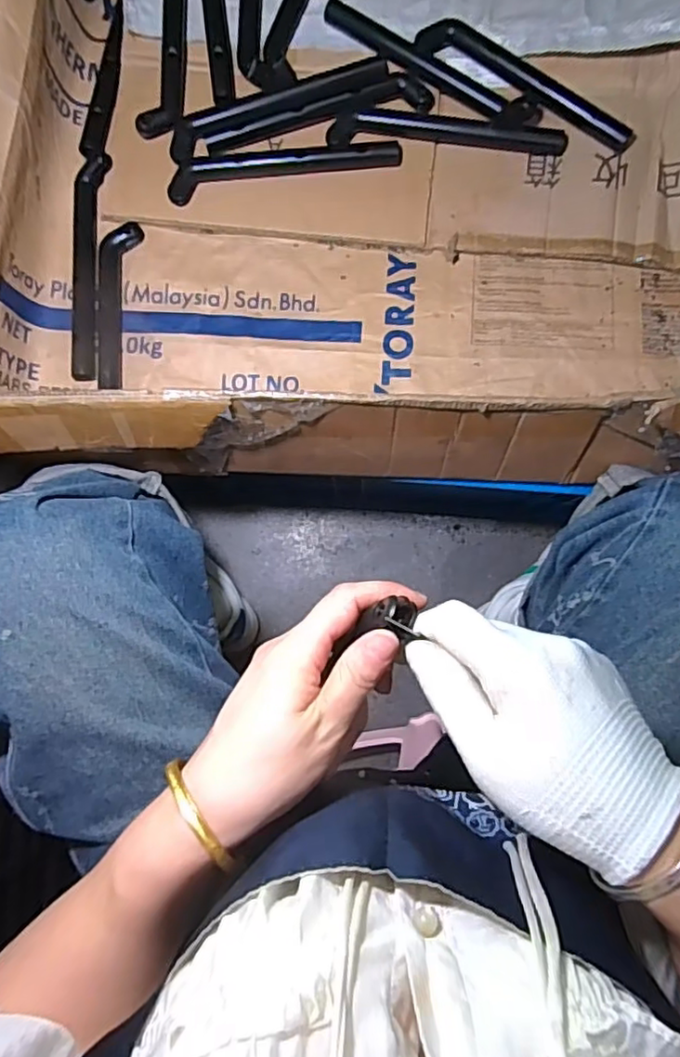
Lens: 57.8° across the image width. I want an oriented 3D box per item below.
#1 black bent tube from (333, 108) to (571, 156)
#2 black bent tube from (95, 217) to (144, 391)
[{"bbox_3d":[0.112,-0.421,0.648,0.245,0.015,0.040,3,84,1],"label":"black bent tube"},{"bbox_3d":[-0.244,-0.238,0.658,0.040,0.016,0.182,6,84,2],"label":"black bent tube"}]

